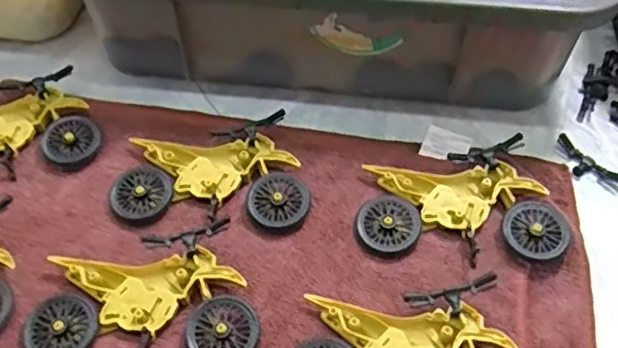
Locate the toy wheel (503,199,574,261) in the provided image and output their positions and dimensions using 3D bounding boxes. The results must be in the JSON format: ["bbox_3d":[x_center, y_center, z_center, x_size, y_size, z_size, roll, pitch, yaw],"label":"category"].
[{"bbox_3d":[0.131,0.033,0.357,0.036,0.011,0.037,0,55,0],"label":"toy wheel"}]

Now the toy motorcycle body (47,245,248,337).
[{"bbox_3d":[-0.086,0.063,0.334,0.096,0.010,0.045,-6,55,-4],"label":"toy motorcycle body"}]

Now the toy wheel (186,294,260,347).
[{"bbox_3d":[-0.044,0.082,0.319,0.035,0.010,0.035,0,55,0],"label":"toy wheel"}]

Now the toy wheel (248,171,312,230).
[{"bbox_3d":[-0.018,0.016,0.371,0.035,0.009,0.039,-16,56,-11],"label":"toy wheel"}]

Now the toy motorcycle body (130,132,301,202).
[{"bbox_3d":[-0.059,-0.004,0.385,0.099,0.007,0.044,-2,55,-1],"label":"toy motorcycle body"}]

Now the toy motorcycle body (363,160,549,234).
[{"bbox_3d":[0.089,0.014,0.370,0.100,0.009,0.045,0,55,1],"label":"toy motorcycle body"}]

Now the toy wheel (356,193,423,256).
[{"bbox_3d":[0.047,0.029,0.362,0.037,0.006,0.038,0,55,0],"label":"toy wheel"}]

